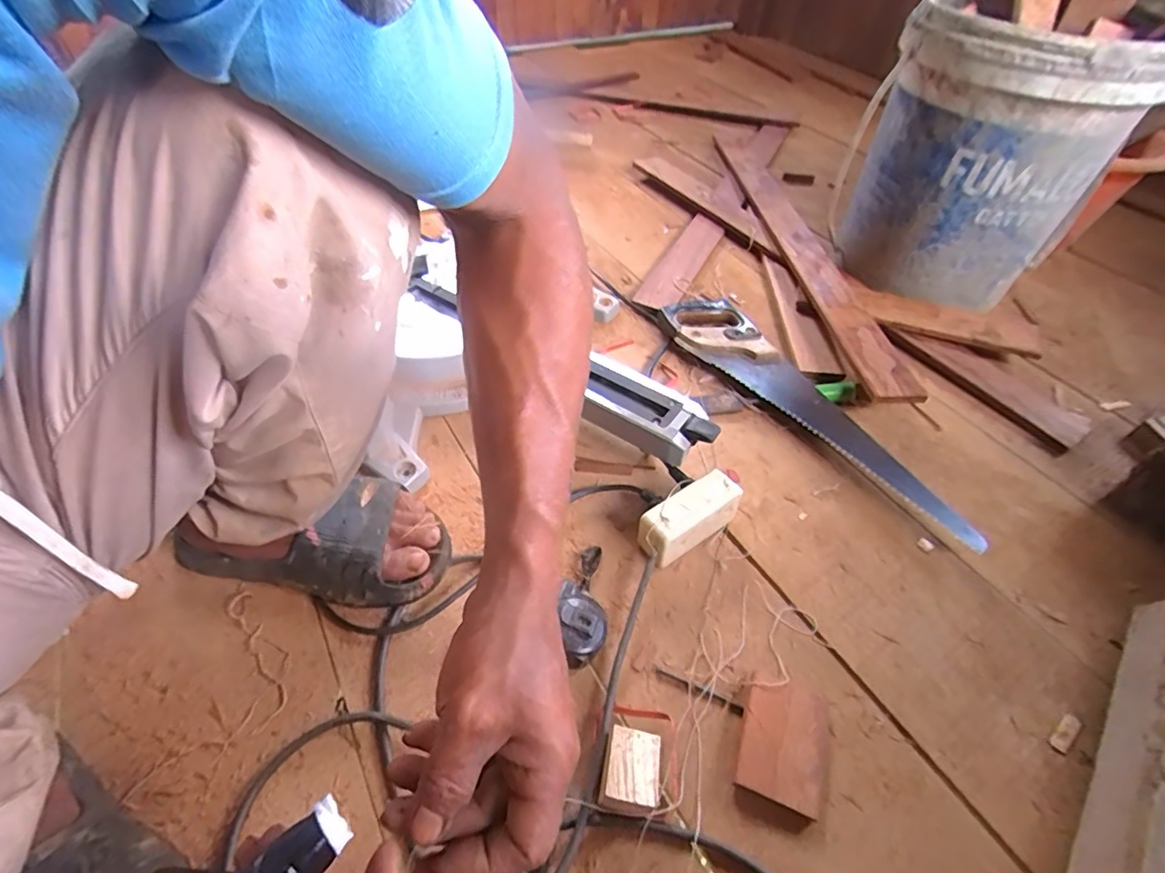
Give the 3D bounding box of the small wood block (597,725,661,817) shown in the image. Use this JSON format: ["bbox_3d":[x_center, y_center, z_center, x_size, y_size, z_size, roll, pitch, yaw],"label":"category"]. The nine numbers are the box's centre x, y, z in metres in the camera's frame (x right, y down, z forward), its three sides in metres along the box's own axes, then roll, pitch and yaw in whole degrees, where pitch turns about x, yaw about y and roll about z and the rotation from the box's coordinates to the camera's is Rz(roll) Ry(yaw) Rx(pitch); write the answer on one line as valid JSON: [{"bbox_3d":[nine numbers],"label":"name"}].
[{"bbox_3d":[0.037,0.258,0.421,0.041,0.034,0.054,10,47,7],"label":"small wood block"}]

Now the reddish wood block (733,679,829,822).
[{"bbox_3d":[0.165,0.251,0.450,0.070,0.017,0.091,21,49,17],"label":"reddish wood block"}]

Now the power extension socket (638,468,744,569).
[{"bbox_3d":[0.108,0.085,0.571,0.115,0.060,0.046,-26,52,-24],"label":"power extension socket"}]

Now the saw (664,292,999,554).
[{"bbox_3d":[0.261,-0.035,0.695,0.113,0.031,0.465,-17,49,-18],"label":"saw"}]

